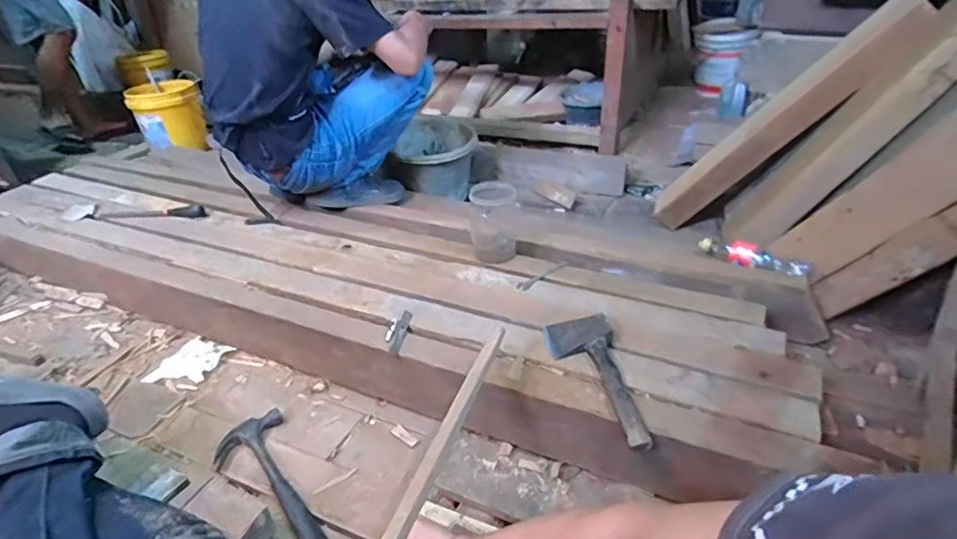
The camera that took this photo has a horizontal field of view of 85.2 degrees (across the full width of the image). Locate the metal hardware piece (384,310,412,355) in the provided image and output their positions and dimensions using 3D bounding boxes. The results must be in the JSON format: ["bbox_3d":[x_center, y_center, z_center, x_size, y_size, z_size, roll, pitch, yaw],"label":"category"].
[{"bbox_3d":[-0.146,0.112,0.951,0.037,0.014,0.101,5,35,12],"label":"metal hardware piece"}]

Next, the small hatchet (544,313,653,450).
[{"bbox_3d":[0.175,0.164,0.803,0.109,0.032,0.257,-3,34,0],"label":"small hatchet"}]

